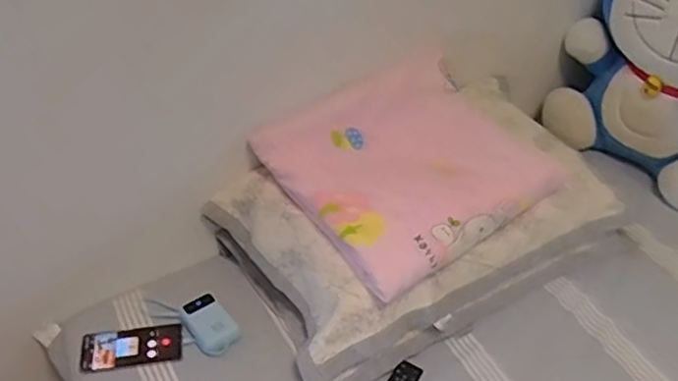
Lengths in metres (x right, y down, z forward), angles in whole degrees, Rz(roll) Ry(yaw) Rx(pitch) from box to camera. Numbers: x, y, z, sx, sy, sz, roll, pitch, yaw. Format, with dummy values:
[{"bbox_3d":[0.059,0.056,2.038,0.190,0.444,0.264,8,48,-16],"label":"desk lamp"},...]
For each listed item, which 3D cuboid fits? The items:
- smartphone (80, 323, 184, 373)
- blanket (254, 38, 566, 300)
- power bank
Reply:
[{"bbox_3d":[-0.347,0.264,1.102,0.163,0.016,0.069,-4,58,-13],"label":"smartphone"},{"bbox_3d":[0.124,-0.055,1.136,0.415,0.060,0.362,-30,63,-22],"label":"blanket"},{"bbox_3d":[-0.223,0.226,1.127,0.072,0.029,0.112,-21,46,-23],"label":"power bank"}]

